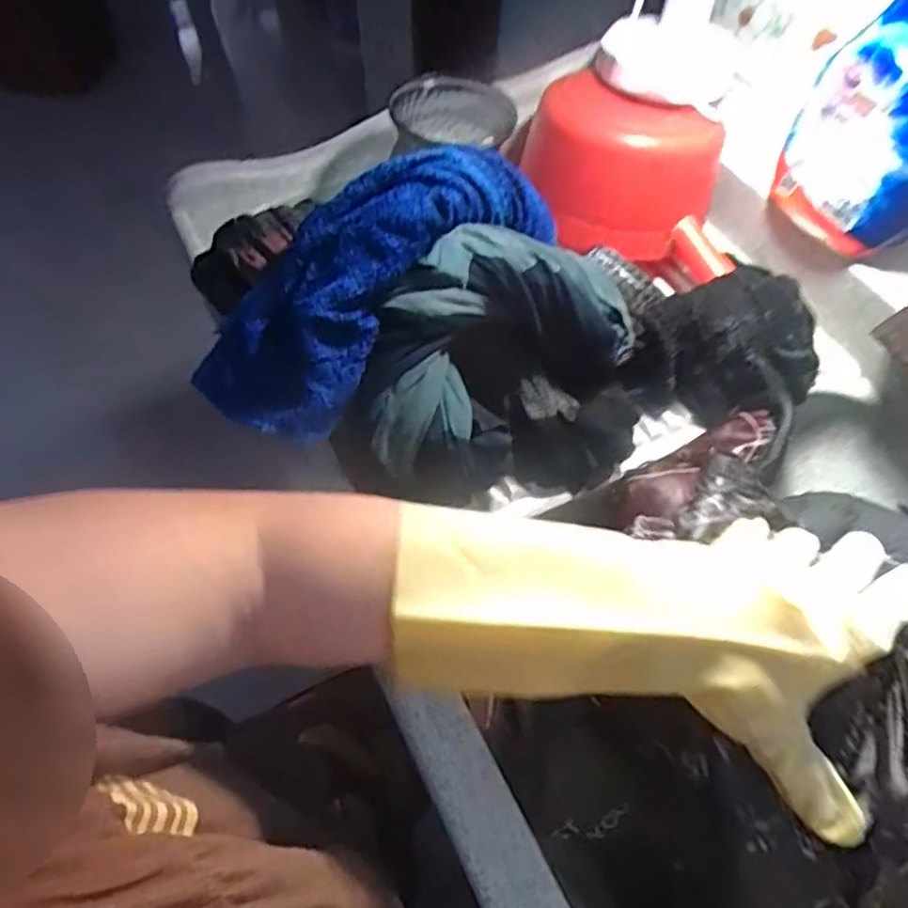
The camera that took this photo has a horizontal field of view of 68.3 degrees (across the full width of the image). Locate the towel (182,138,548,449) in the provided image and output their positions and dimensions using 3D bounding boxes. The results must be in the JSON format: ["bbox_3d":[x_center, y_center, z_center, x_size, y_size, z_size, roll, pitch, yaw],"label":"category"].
[{"bbox_3d":[-0.048,-0.118,0.415,0.095,0.107,0.253,34,65,19],"label":"towel"}]

